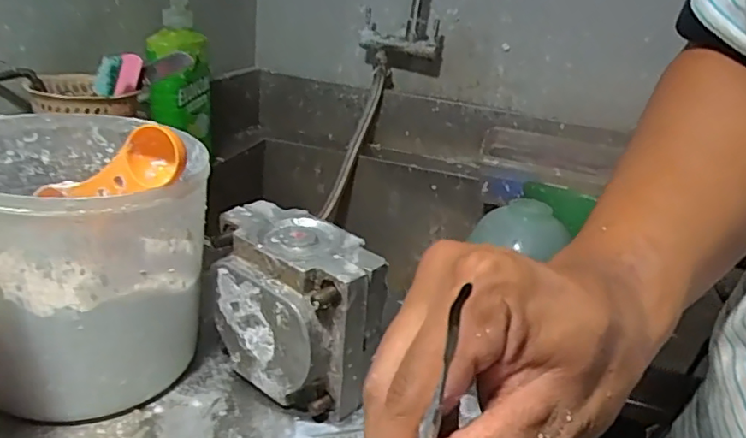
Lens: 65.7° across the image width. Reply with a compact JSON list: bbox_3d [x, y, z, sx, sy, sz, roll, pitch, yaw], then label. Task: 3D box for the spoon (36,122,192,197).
[{"bbox_3d":[-0.156,-0.027,0.344,0.105,0.033,0.026,-20,18,14],"label":"spoon"}]

